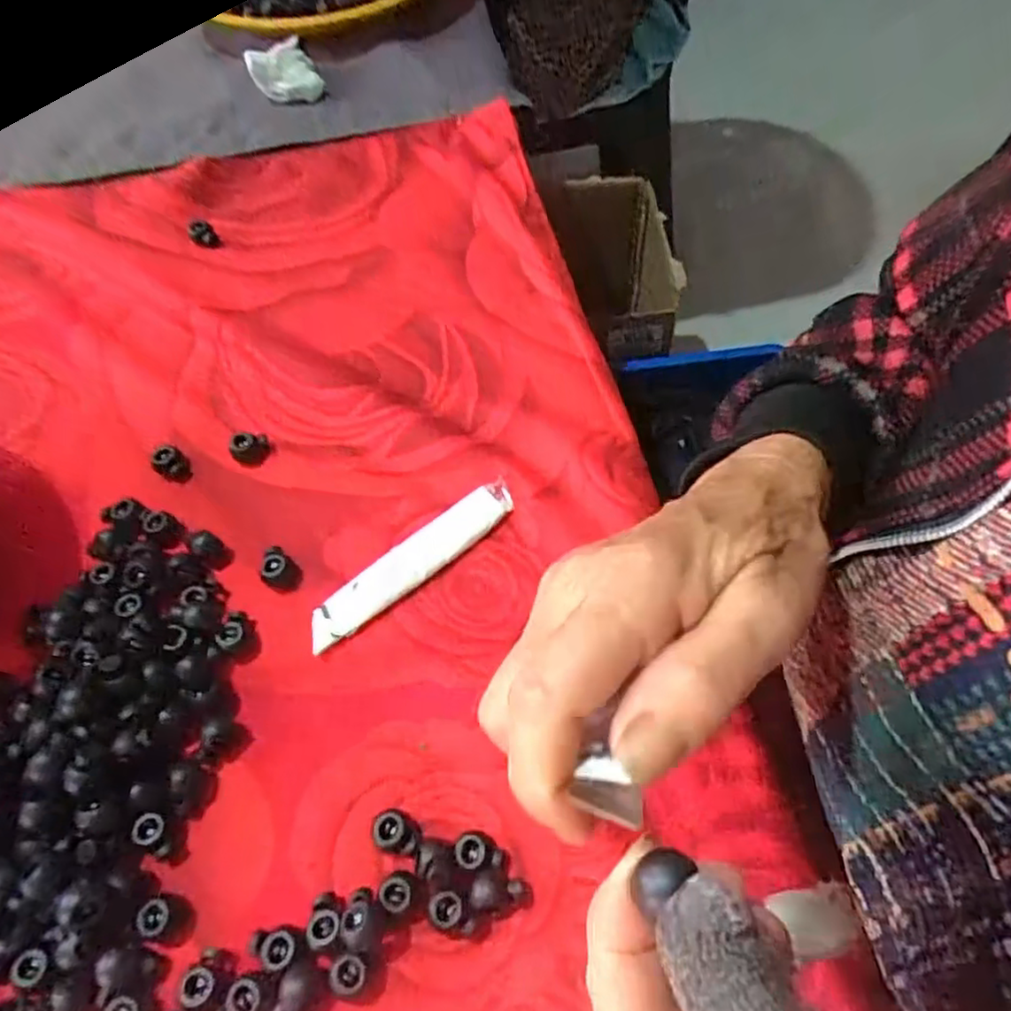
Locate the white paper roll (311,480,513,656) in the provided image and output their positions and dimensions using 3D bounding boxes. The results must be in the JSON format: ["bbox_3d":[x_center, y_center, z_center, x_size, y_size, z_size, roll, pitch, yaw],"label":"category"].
[{"bbox_3d":[-0.042,0.026,0.316,0.110,0.006,0.020,-36,64,-17],"label":"white paper roll"}]

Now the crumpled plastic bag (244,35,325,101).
[{"bbox_3d":[-0.166,-0.327,0.513,0.049,0.030,0.024,-15,60,-6],"label":"crumpled plastic bag"}]

